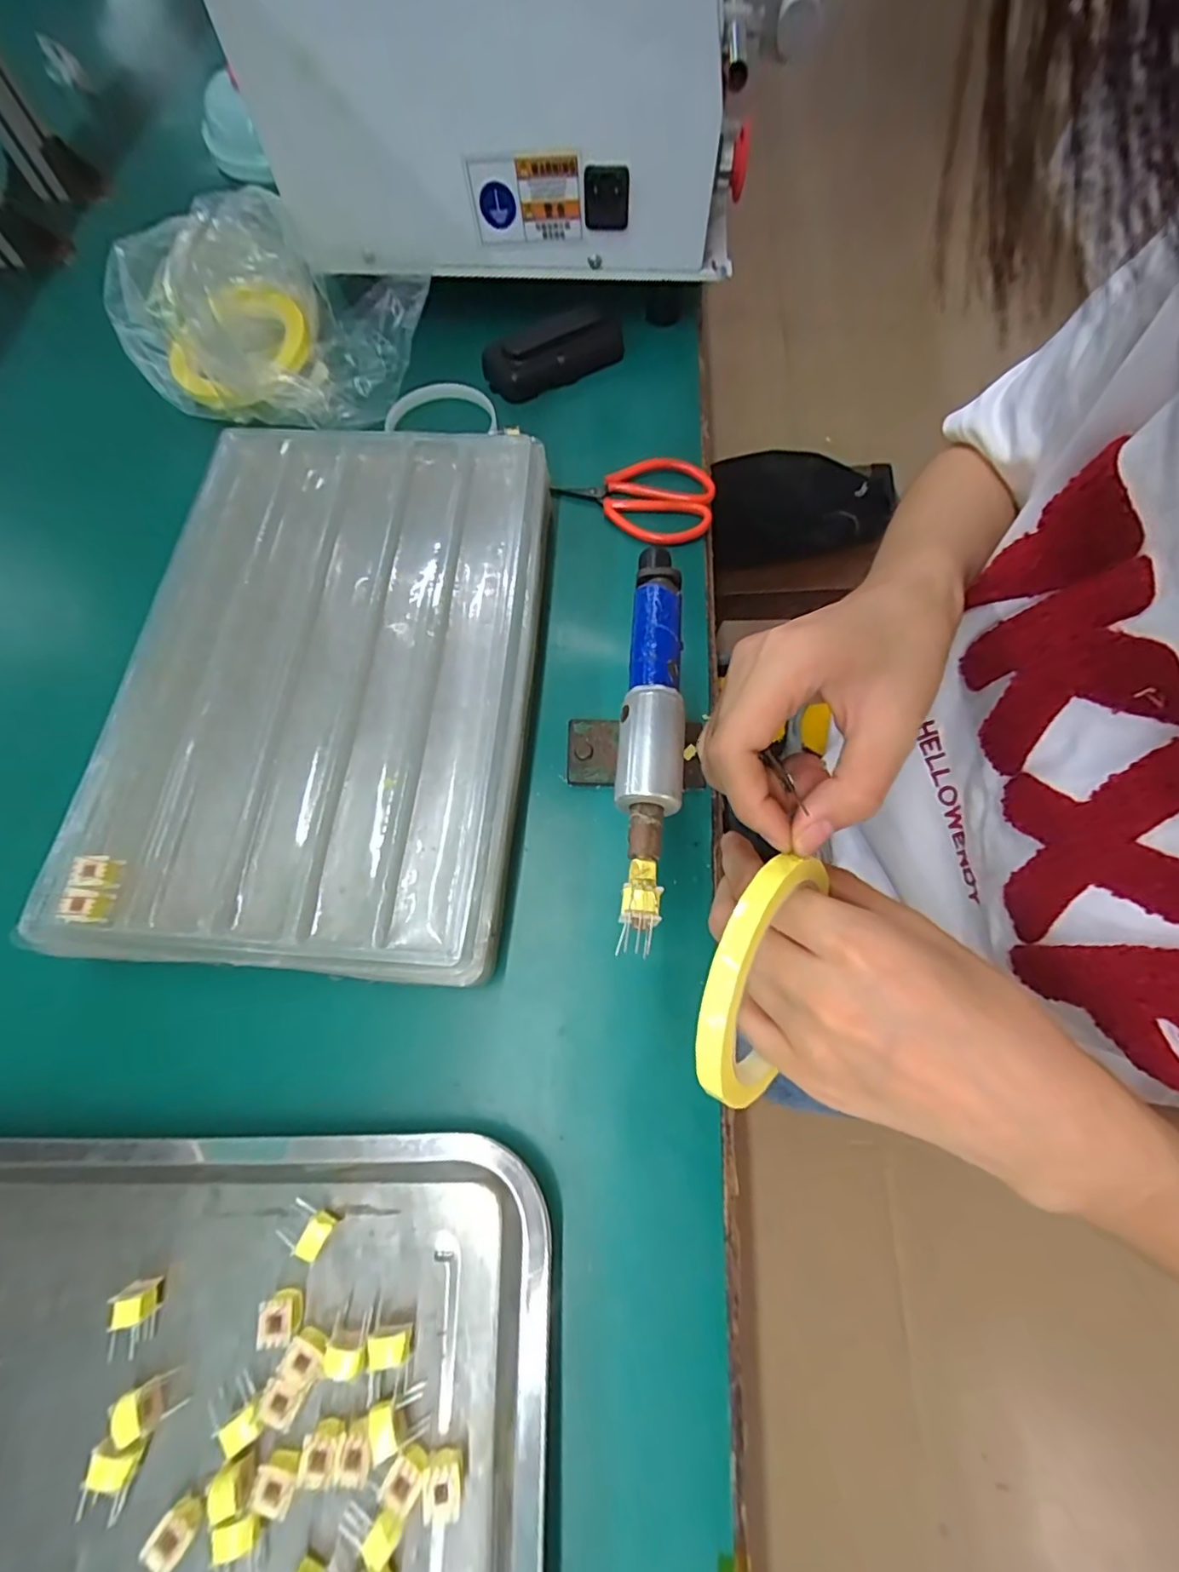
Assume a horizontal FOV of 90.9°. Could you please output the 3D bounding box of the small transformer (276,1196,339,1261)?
[{"bbox_3d":[-0.127,0.197,0.259,0.024,0.013,0.016,16,70,7],"label":"small transformer"}]

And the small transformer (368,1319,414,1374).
[{"bbox_3d":[-0.085,0.235,0.245,0.016,0.013,0.011,-6,69,-2],"label":"small transformer"}]

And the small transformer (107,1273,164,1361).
[{"bbox_3d":[-0.193,0.228,0.248,0.013,0.018,0.025,-9,69,-3],"label":"small transformer"}]

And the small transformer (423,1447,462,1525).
[{"bbox_3d":[-0.057,0.274,0.229,0.014,0.012,0.018,-4,69,-1],"label":"small transformer"}]

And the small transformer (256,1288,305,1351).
[{"bbox_3d":[-0.132,0.228,0.249,0.015,0.013,0.017,-4,69,-1],"label":"small transformer"}]

